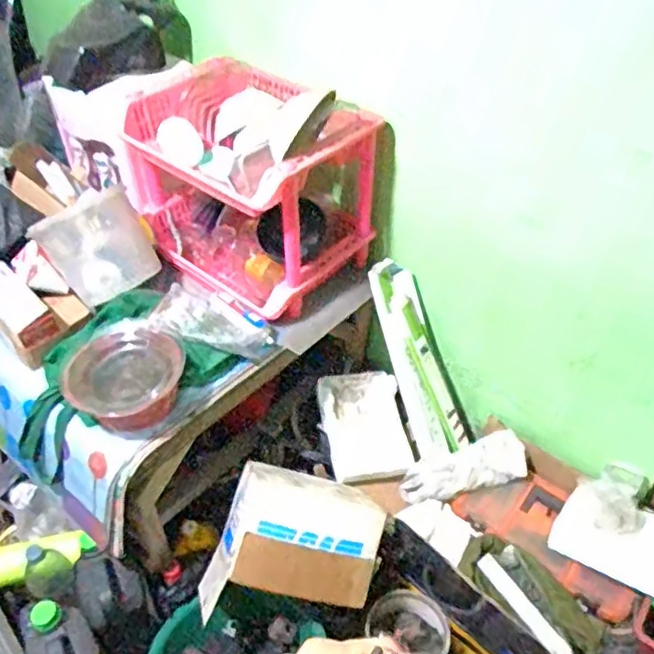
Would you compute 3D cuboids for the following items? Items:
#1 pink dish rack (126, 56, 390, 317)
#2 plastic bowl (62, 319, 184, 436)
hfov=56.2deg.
[{"bbox_3d":[-0.171,-0.302,1.321,0.464,0.387,0.352,28,51,26],"label":"pink dish rack"},{"bbox_3d":[-0.372,0.091,1.131,0.208,0.107,0.177,-24,49,-23],"label":"plastic bowl"}]

